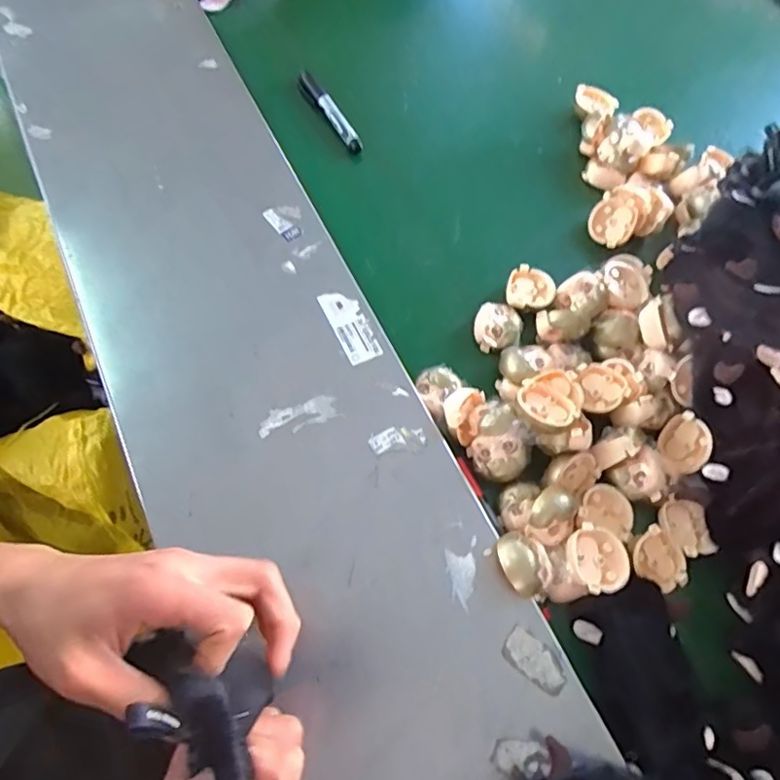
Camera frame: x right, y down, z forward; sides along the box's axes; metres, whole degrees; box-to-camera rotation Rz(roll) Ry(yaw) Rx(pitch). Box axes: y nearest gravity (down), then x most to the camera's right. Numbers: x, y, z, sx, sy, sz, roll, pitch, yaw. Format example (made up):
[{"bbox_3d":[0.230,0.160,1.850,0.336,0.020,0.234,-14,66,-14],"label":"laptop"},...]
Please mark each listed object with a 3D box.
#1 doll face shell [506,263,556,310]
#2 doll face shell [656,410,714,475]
[{"bbox_3d":[0.143,-0.101,0.556,0.048,0.020,0.050,1,65,-3],"label":"doll face shell"},{"bbox_3d":[0.263,0.048,0.489,0.019,0.048,0.044,0,38,-36],"label":"doll face shell"}]

